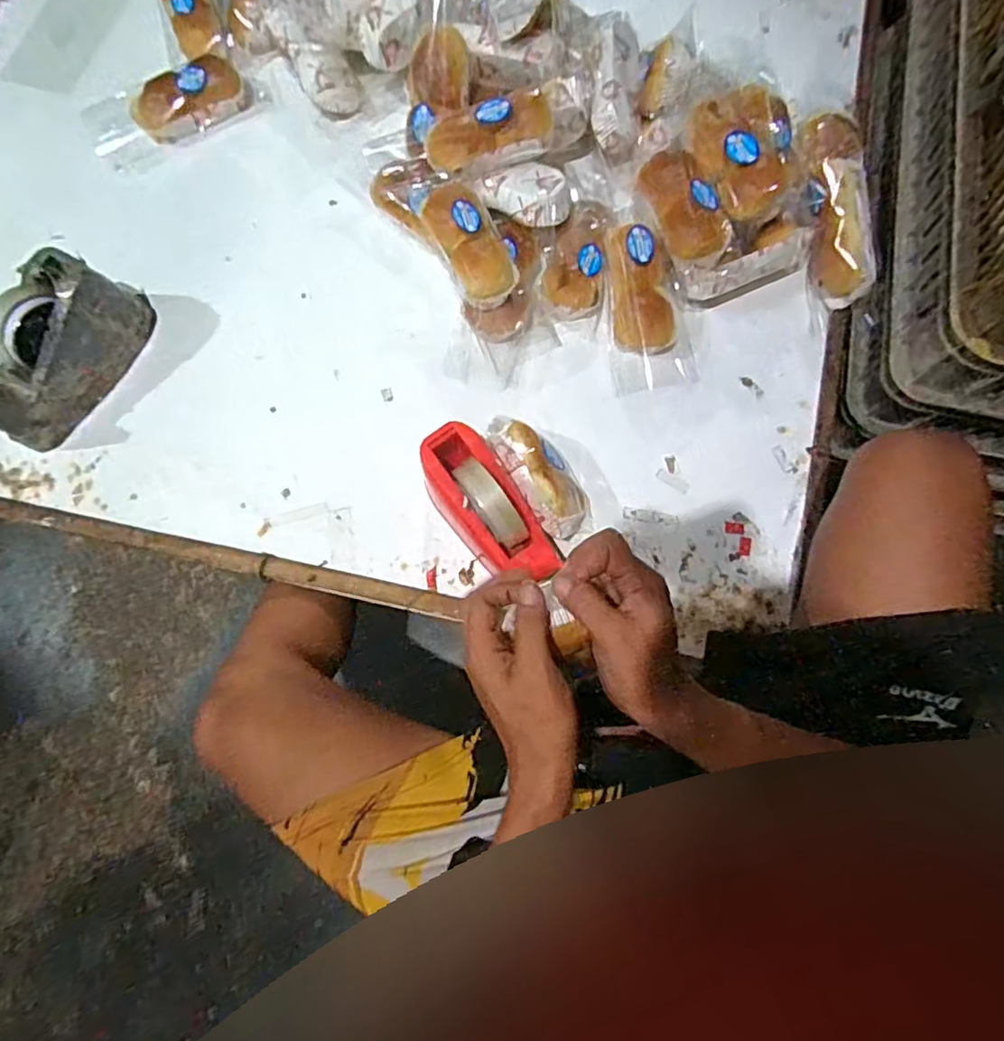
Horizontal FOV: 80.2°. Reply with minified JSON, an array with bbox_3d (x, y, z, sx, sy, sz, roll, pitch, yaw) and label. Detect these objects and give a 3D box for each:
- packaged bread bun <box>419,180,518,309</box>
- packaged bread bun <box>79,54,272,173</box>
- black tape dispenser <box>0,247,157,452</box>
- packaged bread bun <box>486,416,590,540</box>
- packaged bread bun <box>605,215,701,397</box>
[{"bbox_3d":[-0.032,-0.298,0.637,0.067,0.033,0.137,-27,90,-5],"label":"packaged bread bun"},{"bbox_3d":[-0.415,-0.523,0.756,0.226,0.046,0.075,-24,77,-4],"label":"packaged bread bun"},{"bbox_3d":[-0.490,-0.190,0.657,0.073,0.113,0.214,33,80,9],"label":"black tape dispenser"},{"bbox_3d":[0.042,-0.046,0.624,0.066,0.069,0.142,-31,77,-5],"label":"packaged bread bun"},{"bbox_3d":[0.159,-0.238,0.662,0.093,0.038,0.180,-13,99,-2],"label":"packaged bread bun"}]

